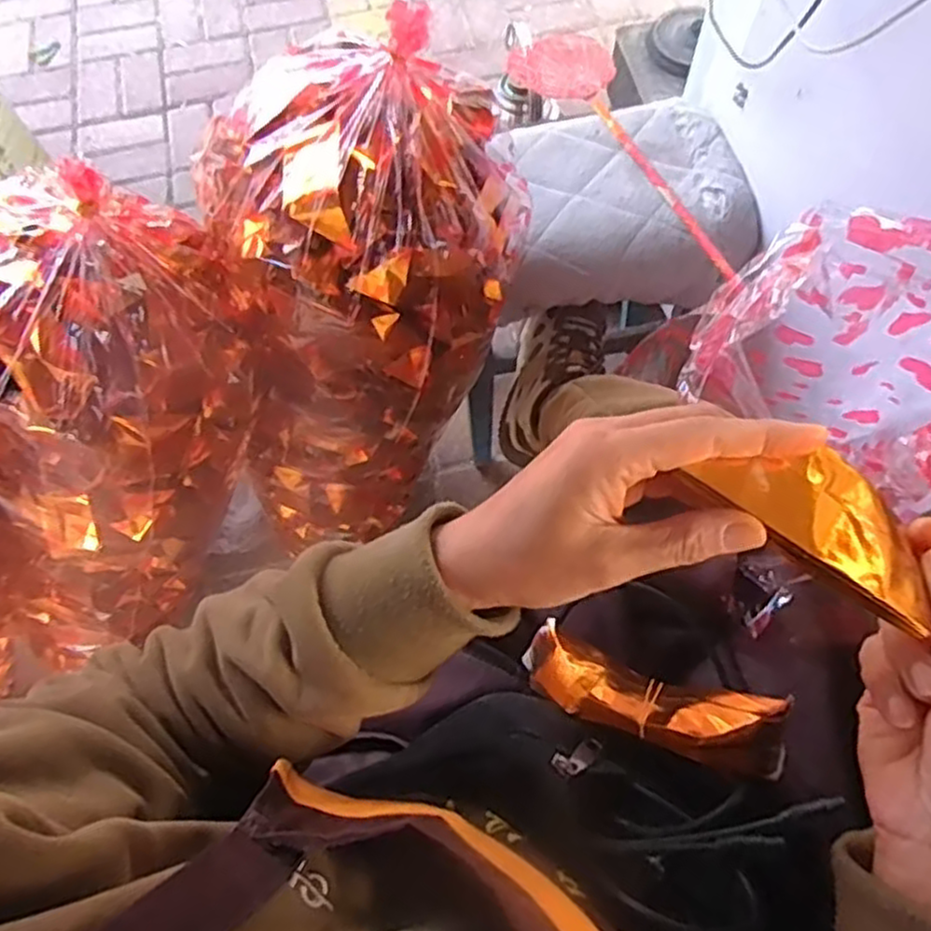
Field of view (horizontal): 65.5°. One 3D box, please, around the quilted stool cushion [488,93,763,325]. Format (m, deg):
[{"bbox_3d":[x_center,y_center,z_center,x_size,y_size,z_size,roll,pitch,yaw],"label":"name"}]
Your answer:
[{"bbox_3d":[0.176,-0.305,0.862,0.286,0.091,0.253,-8,67,-2],"label":"quilted stool cushion"}]

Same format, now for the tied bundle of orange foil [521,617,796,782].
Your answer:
[{"bbox_3d":[0.107,0.137,0.426,0.153,0.040,0.047,15,68,22],"label":"tied bundle of orange foil"}]

